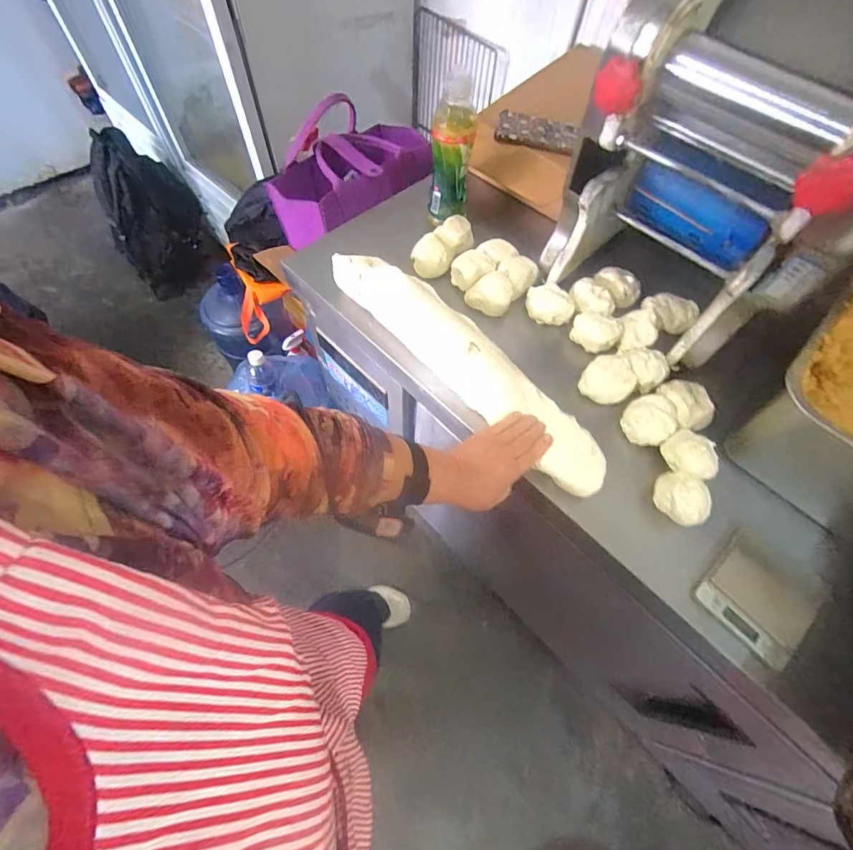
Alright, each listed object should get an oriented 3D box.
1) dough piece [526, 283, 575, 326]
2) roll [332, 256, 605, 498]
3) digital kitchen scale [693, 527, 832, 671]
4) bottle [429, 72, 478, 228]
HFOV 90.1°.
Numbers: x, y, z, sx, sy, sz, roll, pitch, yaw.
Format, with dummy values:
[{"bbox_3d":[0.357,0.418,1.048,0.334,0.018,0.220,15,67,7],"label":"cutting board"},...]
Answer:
[{"bbox_3d":[0.191,-0.191,0.669,0.070,0.037,0.057,0,62,-3],"label":"dough piece"},{"bbox_3d":[0.055,-0.087,0.595,0.079,0.050,0.461,-40,72,-21],"label":"roll"},{"bbox_3d":[0.390,0.196,0.493,0.134,0.021,0.117,-39,71,-21],"label":"digital kitchen scale"},{"bbox_3d":[0.040,-0.432,0.683,0.064,0.202,0.054,3,62,-2],"label":"bottle"}]

